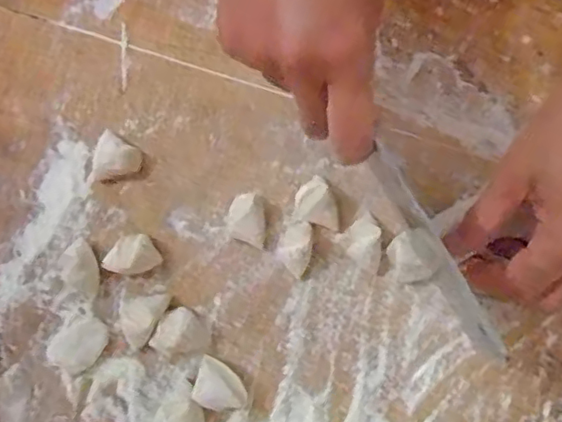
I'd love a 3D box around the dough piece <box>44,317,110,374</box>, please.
[{"bbox_3d":[-0.121,0.080,0.356,0.036,0.015,0.026,-44,81,-9],"label":"dough piece"}]

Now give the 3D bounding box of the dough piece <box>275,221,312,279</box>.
[{"bbox_3d":[0.008,0.021,0.361,0.021,0.023,0.034,15,78,4],"label":"dough piece"}]

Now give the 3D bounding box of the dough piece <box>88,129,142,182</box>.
[{"bbox_3d":[-0.106,-0.030,0.377,0.027,0.015,0.030,33,80,7],"label":"dough piece"}]

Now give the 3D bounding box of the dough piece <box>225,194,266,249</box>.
[{"bbox_3d":[-0.021,0.005,0.367,0.023,0.019,0.029,3,77,1],"label":"dough piece"}]

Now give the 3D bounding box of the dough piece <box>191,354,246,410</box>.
[{"bbox_3d":[-0.035,0.101,0.349,0.030,0.016,0.027,16,78,4],"label":"dough piece"}]

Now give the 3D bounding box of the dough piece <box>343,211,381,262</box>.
[{"bbox_3d":[0.049,0.015,0.366,0.018,0.014,0.028,31,79,7],"label":"dough piece"}]

